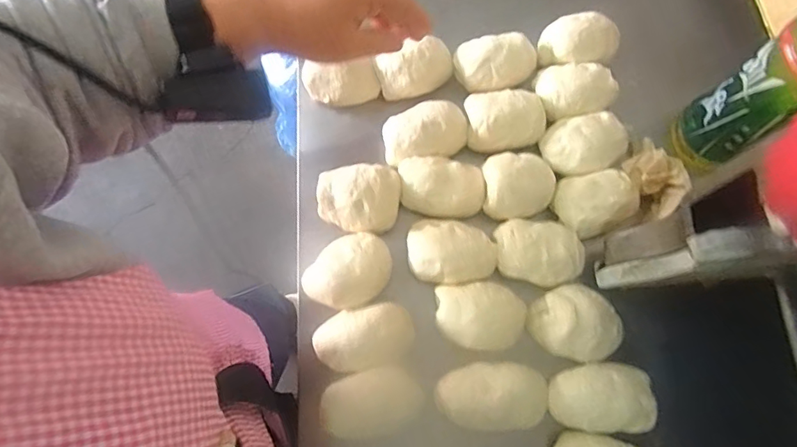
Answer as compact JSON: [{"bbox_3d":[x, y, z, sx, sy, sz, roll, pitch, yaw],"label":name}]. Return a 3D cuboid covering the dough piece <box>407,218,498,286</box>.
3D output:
[{"bbox_3d":[0.048,0.028,0.448,0.078,0.042,0.058,9,76,2],"label":"dough piece"}]

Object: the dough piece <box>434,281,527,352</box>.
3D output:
[{"bbox_3d":[0.073,0.080,0.425,0.075,0.037,0.058,-8,76,-2],"label":"dough piece"}]

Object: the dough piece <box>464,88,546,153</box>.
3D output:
[{"bbox_3d":[0.103,-0.101,0.470,0.073,0.031,0.055,-4,76,-1],"label":"dough piece"}]

